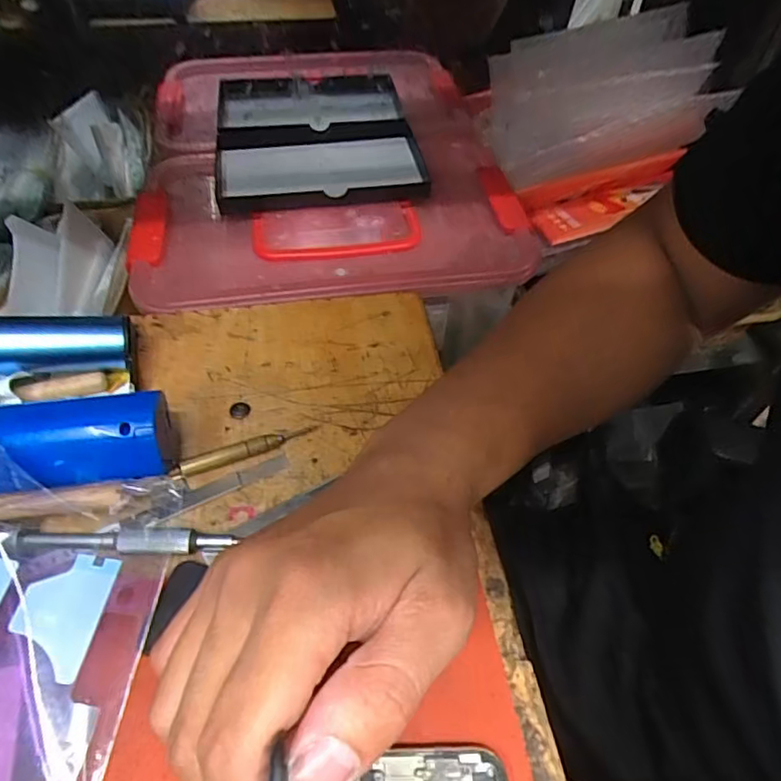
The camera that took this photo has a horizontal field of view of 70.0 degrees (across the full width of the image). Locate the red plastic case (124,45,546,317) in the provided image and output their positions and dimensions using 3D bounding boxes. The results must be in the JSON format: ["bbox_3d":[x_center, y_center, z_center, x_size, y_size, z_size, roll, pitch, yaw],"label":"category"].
[{"bbox_3d":[-0.061,-0.226,0.518,0.322,0.049,0.402,-6,52,-7],"label":"red plastic case"}]

